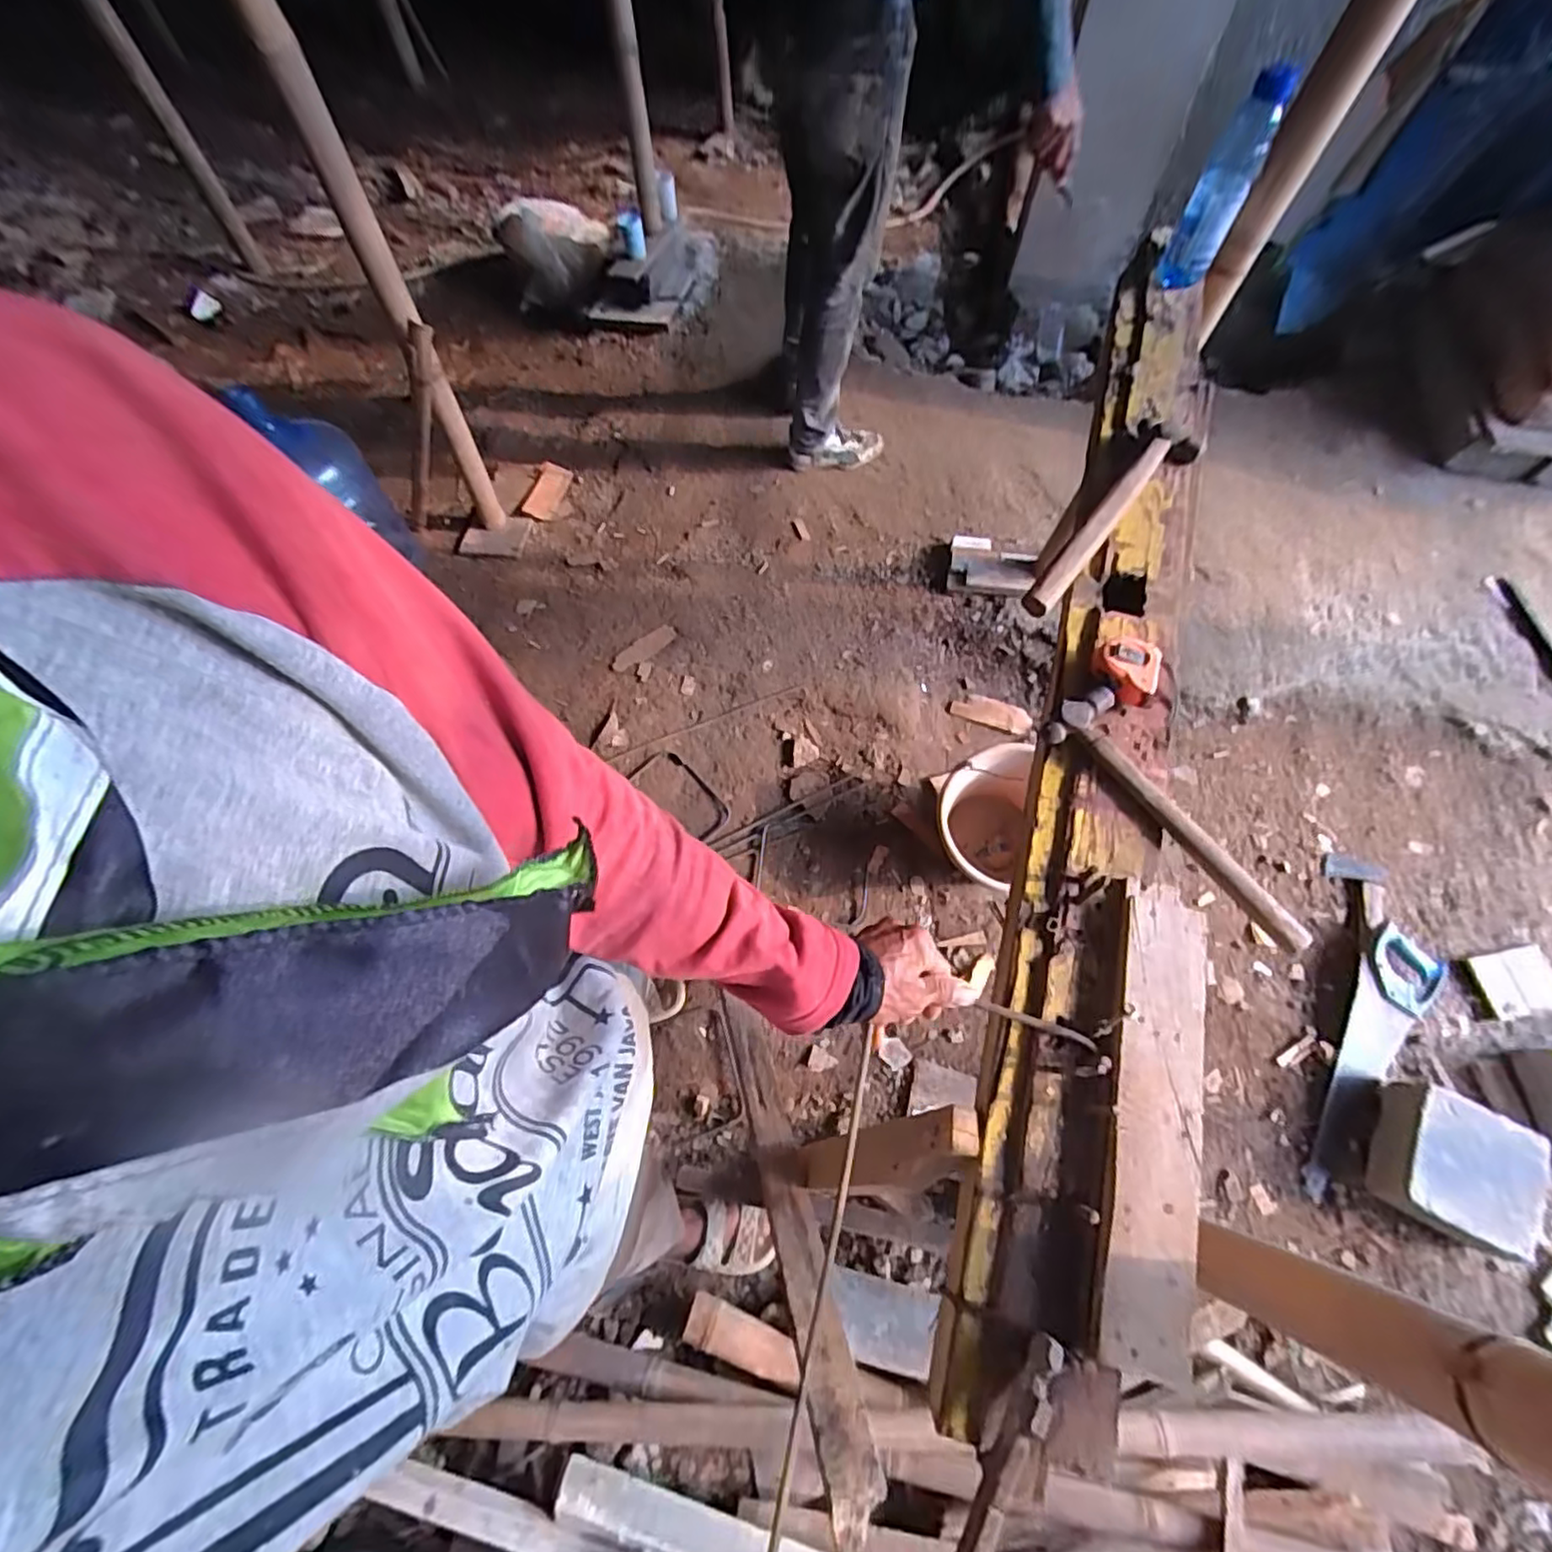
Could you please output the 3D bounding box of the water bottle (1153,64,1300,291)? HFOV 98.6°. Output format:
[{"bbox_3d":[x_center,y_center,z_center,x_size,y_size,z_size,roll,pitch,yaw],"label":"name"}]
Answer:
[{"bbox_3d":[0.555,-0.730,0.844,0.069,0.214,0.056,27,68,12],"label":"water bottle"}]

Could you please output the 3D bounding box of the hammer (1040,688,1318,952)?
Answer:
[{"bbox_3d":[0.359,0.031,0.589,0.066,0.028,0.265,-33,69,-14],"label":"hammer"}]

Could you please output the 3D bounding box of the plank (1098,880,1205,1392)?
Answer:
[{"bbox_3d":[0.280,0.238,0.490,0.061,0.015,0.324,15,66,7],"label":"plank"}]

